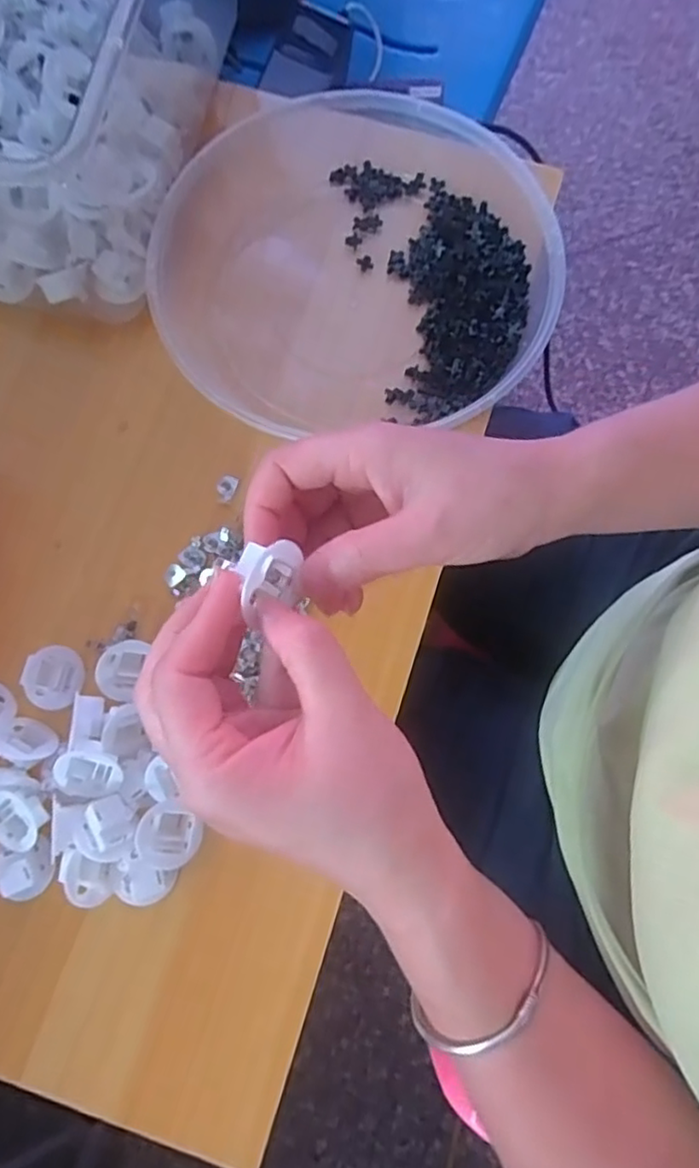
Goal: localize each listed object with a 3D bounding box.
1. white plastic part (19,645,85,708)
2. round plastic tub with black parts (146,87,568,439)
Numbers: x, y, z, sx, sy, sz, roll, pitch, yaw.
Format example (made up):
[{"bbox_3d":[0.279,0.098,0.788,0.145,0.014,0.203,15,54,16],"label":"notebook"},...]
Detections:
[{"bbox_3d":[-0.162,0.050,0.347,0.028,0.011,0.033,16,79,2],"label":"white plastic part"},{"bbox_3d":[0.001,-0.191,0.379,0.221,0.050,0.214,0,78,-1],"label":"round plastic tub with black parts"}]

